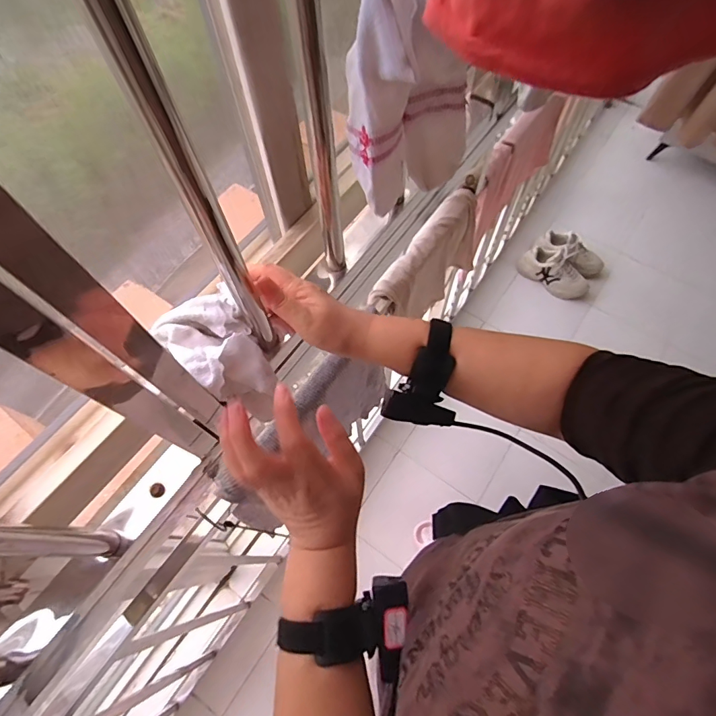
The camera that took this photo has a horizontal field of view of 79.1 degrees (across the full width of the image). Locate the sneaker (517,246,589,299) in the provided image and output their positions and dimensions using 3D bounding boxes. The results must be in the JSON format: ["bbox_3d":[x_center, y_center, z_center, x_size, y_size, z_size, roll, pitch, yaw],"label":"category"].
[{"bbox_3d":[0.761,-0.340,1.686,0.268,0.108,0.115,34,71,15],"label":"sneaker"}]

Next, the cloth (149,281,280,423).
[{"bbox_3d":[-0.131,0.002,0.417,0.075,0.073,0.116,-31,69,-12],"label":"cloth"}]

